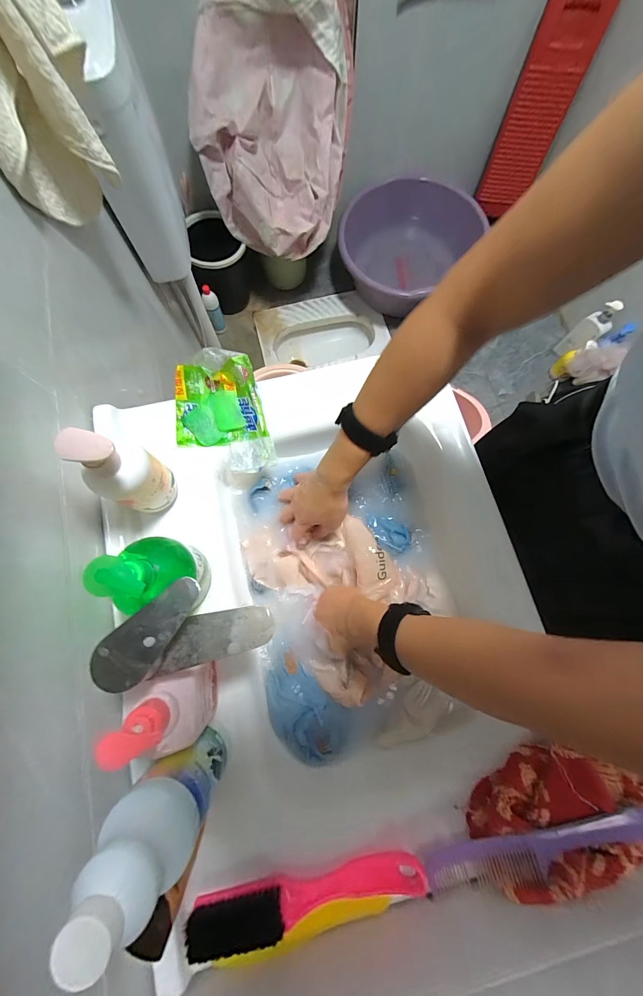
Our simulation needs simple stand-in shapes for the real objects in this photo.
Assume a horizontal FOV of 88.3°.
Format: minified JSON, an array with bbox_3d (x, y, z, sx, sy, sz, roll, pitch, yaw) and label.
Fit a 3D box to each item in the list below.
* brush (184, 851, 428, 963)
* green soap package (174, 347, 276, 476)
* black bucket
[{"bbox_3d":[-0.012,0.382,0.316,0.219,0.036,0.028,-9,77,-2],"label":"brush"},{"bbox_3d":[-0.132,-0.108,0.429,0.124,0.040,0.157,-15,87,-1],"label":"green soap package"},{"bbox_3d":[-0.408,-0.904,1.310,0.209,0.256,0.215,0,77,0],"label":"black bucket"}]

